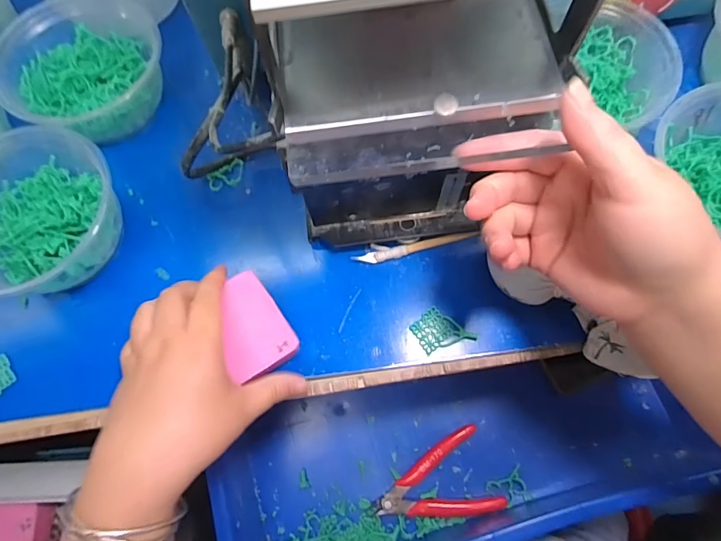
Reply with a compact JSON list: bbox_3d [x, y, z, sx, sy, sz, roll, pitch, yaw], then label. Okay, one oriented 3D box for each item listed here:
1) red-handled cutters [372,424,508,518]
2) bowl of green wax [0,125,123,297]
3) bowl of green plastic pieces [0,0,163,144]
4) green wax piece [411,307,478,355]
[{"bbox_3d":[0.070,0.205,0.409,0.113,0.013,0.075,-21,71,-5],"label":"red-handled cutters"},{"bbox_3d":[-0.256,-0.042,0.342,0.123,0.062,0.127,-1,70,2],"label":"bowl of green wax"},{"bbox_3d":[-0.244,-0.173,0.381,0.111,0.066,0.122,-1,70,2],"label":"bowl of green plastic pieces"},{"bbox_3d":[0.059,0.046,0.320,0.034,0.005,0.037,-38,73,-11],"label":"green wax piece"}]

